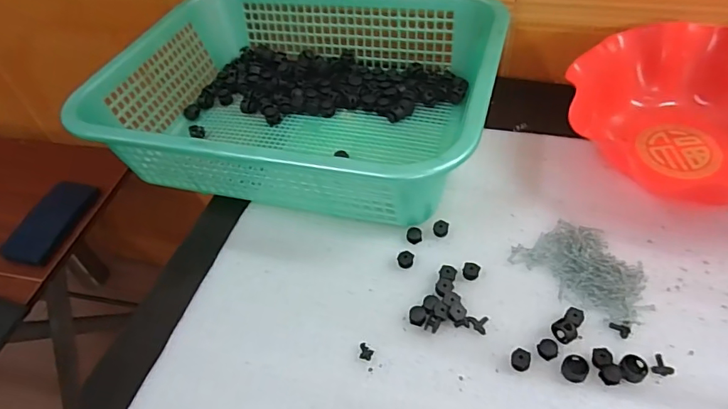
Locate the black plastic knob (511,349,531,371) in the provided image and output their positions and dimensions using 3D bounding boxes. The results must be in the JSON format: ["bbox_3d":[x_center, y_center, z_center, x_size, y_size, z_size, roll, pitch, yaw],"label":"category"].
[{"bbox_3d":[0.112,0.112,0.350,0.013,0.010,0.013,-4,50,4],"label":"black plastic knob"}]

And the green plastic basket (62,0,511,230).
[{"bbox_3d":[-0.065,-0.124,0.510,0.387,0.097,0.287,8,52,14],"label":"green plastic basket"}]

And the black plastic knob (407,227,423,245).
[{"bbox_3d":[0.045,0.028,0.432,0.013,0.006,0.014,-3,50,4],"label":"black plastic knob"}]

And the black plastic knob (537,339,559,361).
[{"bbox_3d":[0.134,0.105,0.354,0.013,0.007,0.014,-3,50,4],"label":"black plastic knob"}]

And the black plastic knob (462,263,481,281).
[{"bbox_3d":[0.088,0.055,0.400,0.012,0.006,0.014,23,56,23],"label":"black plastic knob"}]

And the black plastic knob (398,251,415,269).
[{"bbox_3d":[0.036,0.047,0.415,0.013,0.008,0.013,2,51,8],"label":"black plastic knob"}]

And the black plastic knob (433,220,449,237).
[{"bbox_3d":[0.068,0.021,0.433,0.012,0.008,0.014,22,56,23],"label":"black plastic knob"}]

